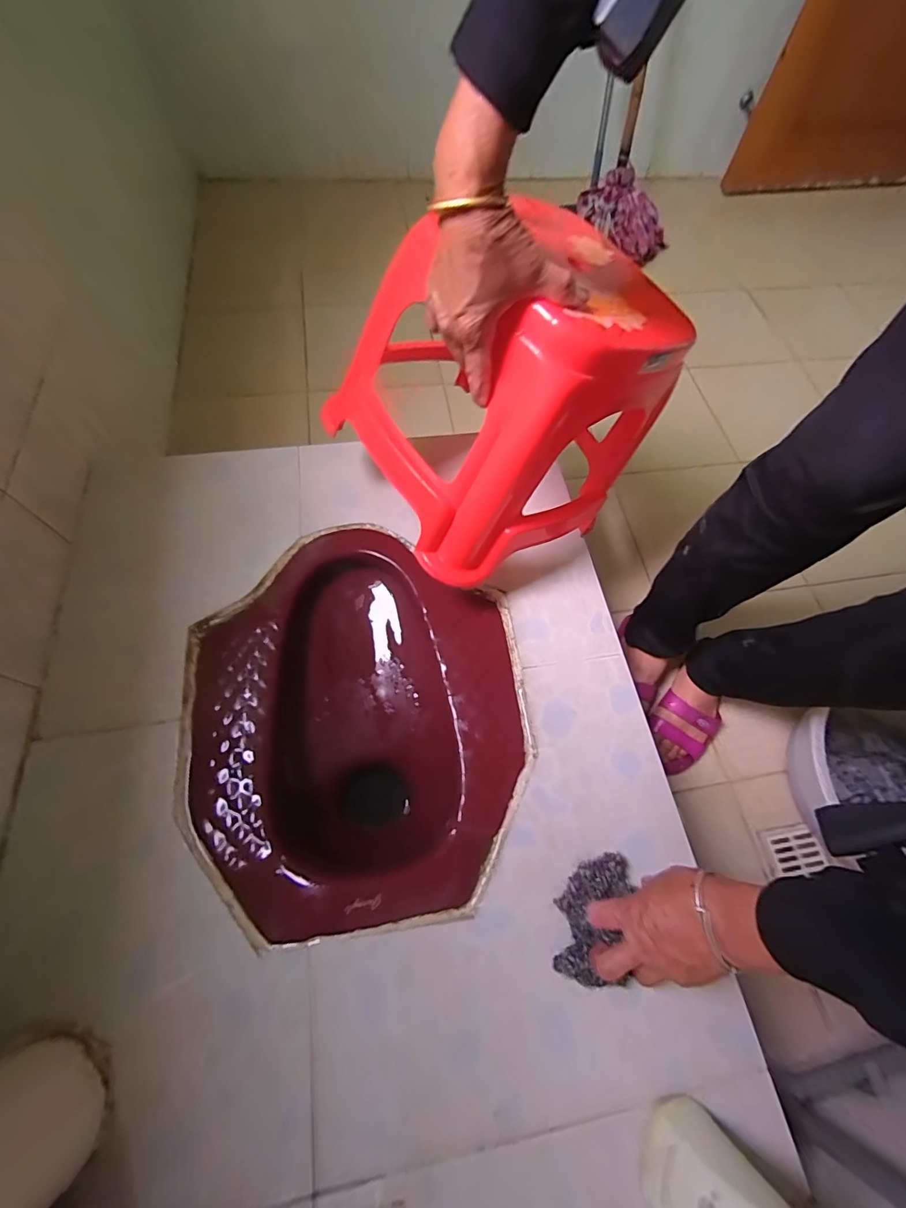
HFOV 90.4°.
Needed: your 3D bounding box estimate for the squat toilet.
[{"bbox_3d":[-0.117,0.134,0.591,0.383,0.128,0.469,-8,65,-7],"label":"squat toilet"}]

